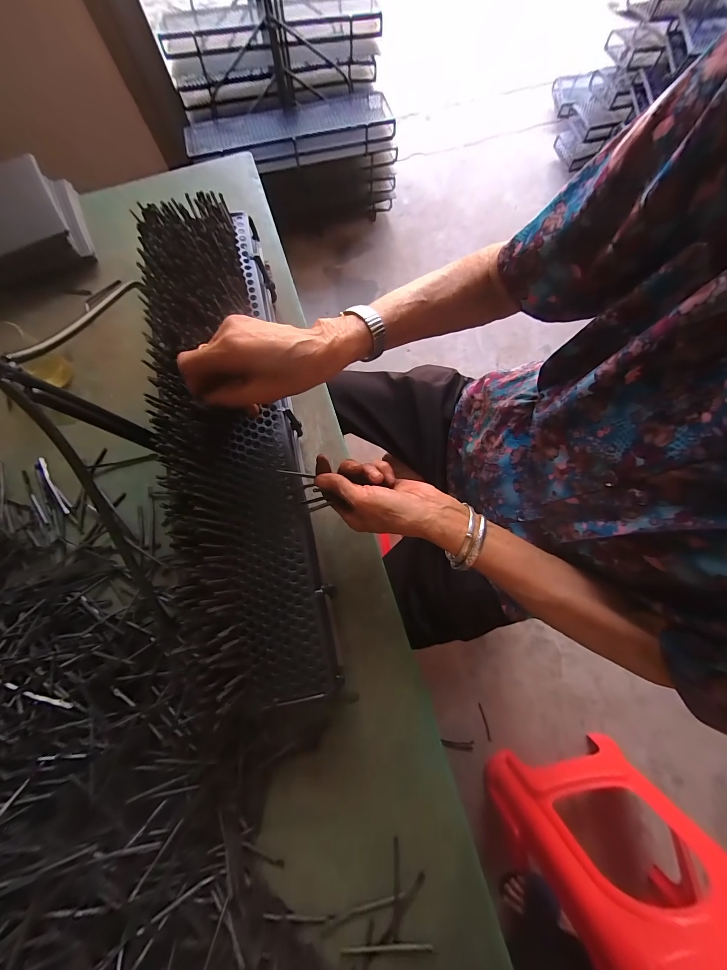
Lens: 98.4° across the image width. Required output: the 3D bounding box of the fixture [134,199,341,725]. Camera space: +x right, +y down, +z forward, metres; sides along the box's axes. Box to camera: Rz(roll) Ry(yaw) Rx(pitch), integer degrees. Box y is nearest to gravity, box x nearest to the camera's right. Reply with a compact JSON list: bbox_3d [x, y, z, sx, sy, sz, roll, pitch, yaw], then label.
[{"bbox_3d":[-0.150,-0.067,0.352,0.145,0.046,0.588,-9,82,-10],"label":"fixture"}]

